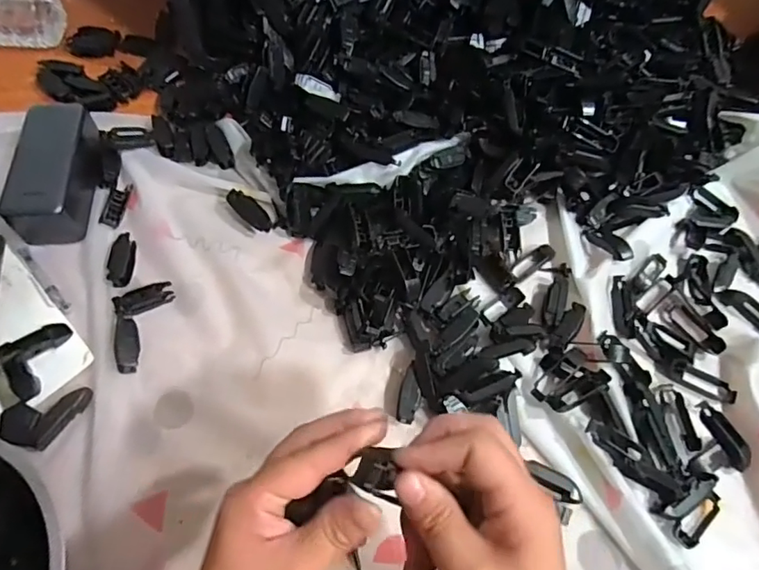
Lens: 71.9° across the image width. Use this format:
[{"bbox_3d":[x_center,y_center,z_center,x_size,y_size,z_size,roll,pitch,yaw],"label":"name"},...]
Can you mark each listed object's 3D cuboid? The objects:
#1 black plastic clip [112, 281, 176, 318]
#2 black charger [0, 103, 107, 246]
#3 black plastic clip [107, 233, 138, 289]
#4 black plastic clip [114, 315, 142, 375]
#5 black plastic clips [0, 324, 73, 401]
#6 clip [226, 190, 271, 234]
[{"bbox_3d":[-0.205,0.013,0.457,0.048,0.004,0.023,-21,67,-23],"label":"black plastic clip"},{"bbox_3d":[-0.303,-0.106,0.489,0.062,0.047,0.126,6,62,0],"label":"black charger"},{"bbox_3d":[-0.234,-0.023,0.476,0.022,0.008,0.052,-6,63,-6],"label":"black plastic clip"},{"bbox_3d":[-0.210,0.049,0.436,0.019,0.005,0.051,-13,64,-9],"label":"black plastic clip"},{"bbox_3d":[-0.273,0.062,0.422,0.051,0.018,0.051,-27,67,-16],"label":"black plastic clips"},{"bbox_3d":[-0.125,-0.071,0.502,0.050,0.013,0.022,44,73,1],"label":"clip"}]

